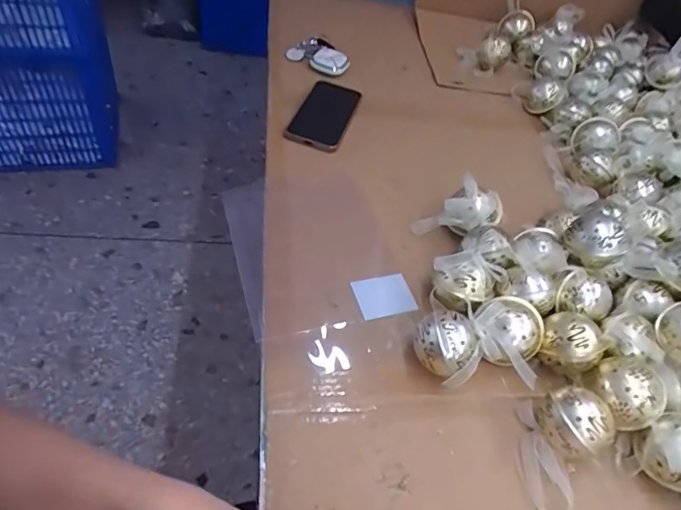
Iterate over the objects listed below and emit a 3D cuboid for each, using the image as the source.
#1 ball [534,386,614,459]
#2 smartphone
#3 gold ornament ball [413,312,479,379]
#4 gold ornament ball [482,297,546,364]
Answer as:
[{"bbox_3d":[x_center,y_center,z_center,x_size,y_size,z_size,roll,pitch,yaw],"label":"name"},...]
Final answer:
[{"bbox_3d":[0.184,0.134,0.368,0.043,0.040,0.047,6,49,-7],"label":"ball"},{"bbox_3d":[-0.019,-0.194,0.627,0.071,0.014,0.147,17,49,2],"label":"smartphone"},{"bbox_3d":[0.087,0.078,0.394,0.049,0.050,0.045,6,49,-7],"label":"gold ornament ball"},{"bbox_3d":[0.144,0.069,0.414,0.066,0.046,0.056,0,50,-13],"label":"gold ornament ball"}]

